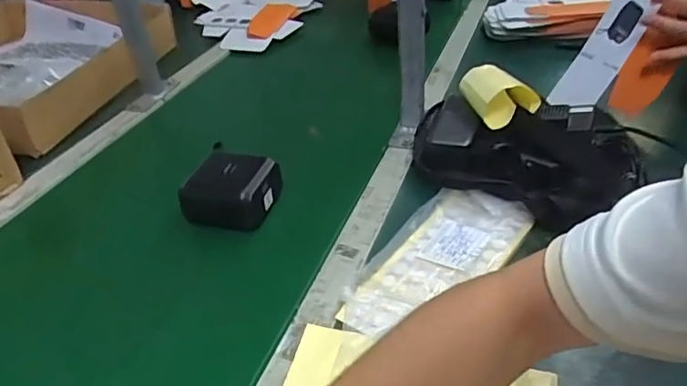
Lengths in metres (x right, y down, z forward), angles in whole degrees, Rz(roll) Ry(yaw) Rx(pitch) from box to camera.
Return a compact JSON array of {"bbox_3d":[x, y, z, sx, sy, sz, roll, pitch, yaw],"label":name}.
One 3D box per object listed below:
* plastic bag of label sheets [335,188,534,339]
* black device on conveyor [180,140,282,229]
[{"bbox_3d":[0.092,0.066,0.541,0.107,0.028,0.221,23,44,33],"label":"plastic bag of label sheets"},{"bbox_3d":[-0.130,-0.005,0.636,0.096,0.059,0.076,4,37,13],"label":"black device on conveyor"}]

